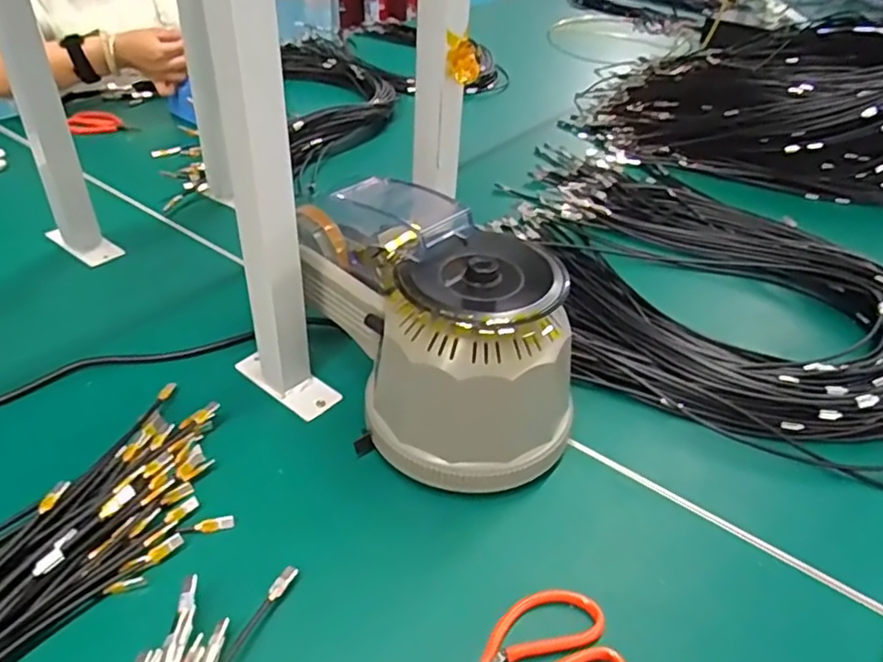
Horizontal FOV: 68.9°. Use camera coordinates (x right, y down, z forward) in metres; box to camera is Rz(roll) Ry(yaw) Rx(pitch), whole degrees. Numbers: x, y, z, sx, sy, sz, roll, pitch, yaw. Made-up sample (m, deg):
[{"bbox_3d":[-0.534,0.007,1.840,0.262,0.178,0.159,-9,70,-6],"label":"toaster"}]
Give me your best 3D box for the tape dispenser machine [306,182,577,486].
[{"bbox_3d":[-0.008,-0.008,0.510,0.152,0.149,0.247,-14,42,-21],"label":"tape dispenser machine"}]

